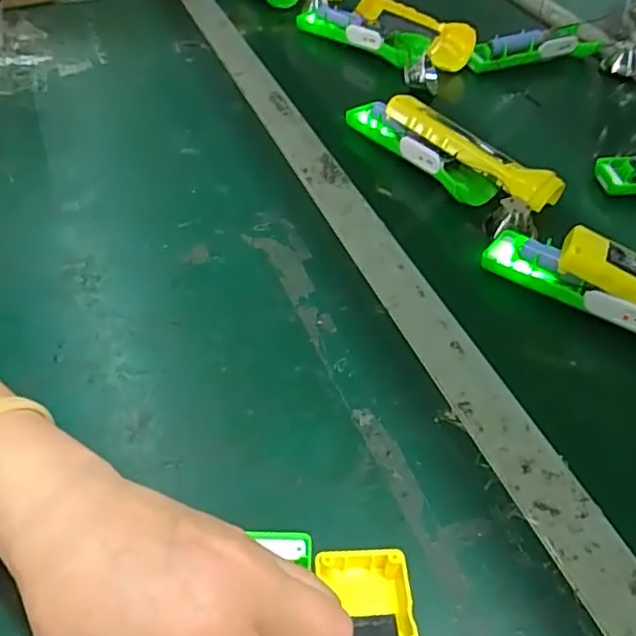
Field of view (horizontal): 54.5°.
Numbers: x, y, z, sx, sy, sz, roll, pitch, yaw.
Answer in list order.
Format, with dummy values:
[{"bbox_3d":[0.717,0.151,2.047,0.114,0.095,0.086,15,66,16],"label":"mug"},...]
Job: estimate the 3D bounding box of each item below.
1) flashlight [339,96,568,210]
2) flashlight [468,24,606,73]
[{"bbox_3d":[0.107,-0.149,0.536,0.052,0.040,0.202,-33,56,-29],"label":"flashlight"},{"bbox_3d":[0.248,-0.314,0.716,0.162,0.034,0.033,-9,48,-12],"label":"flashlight"}]

